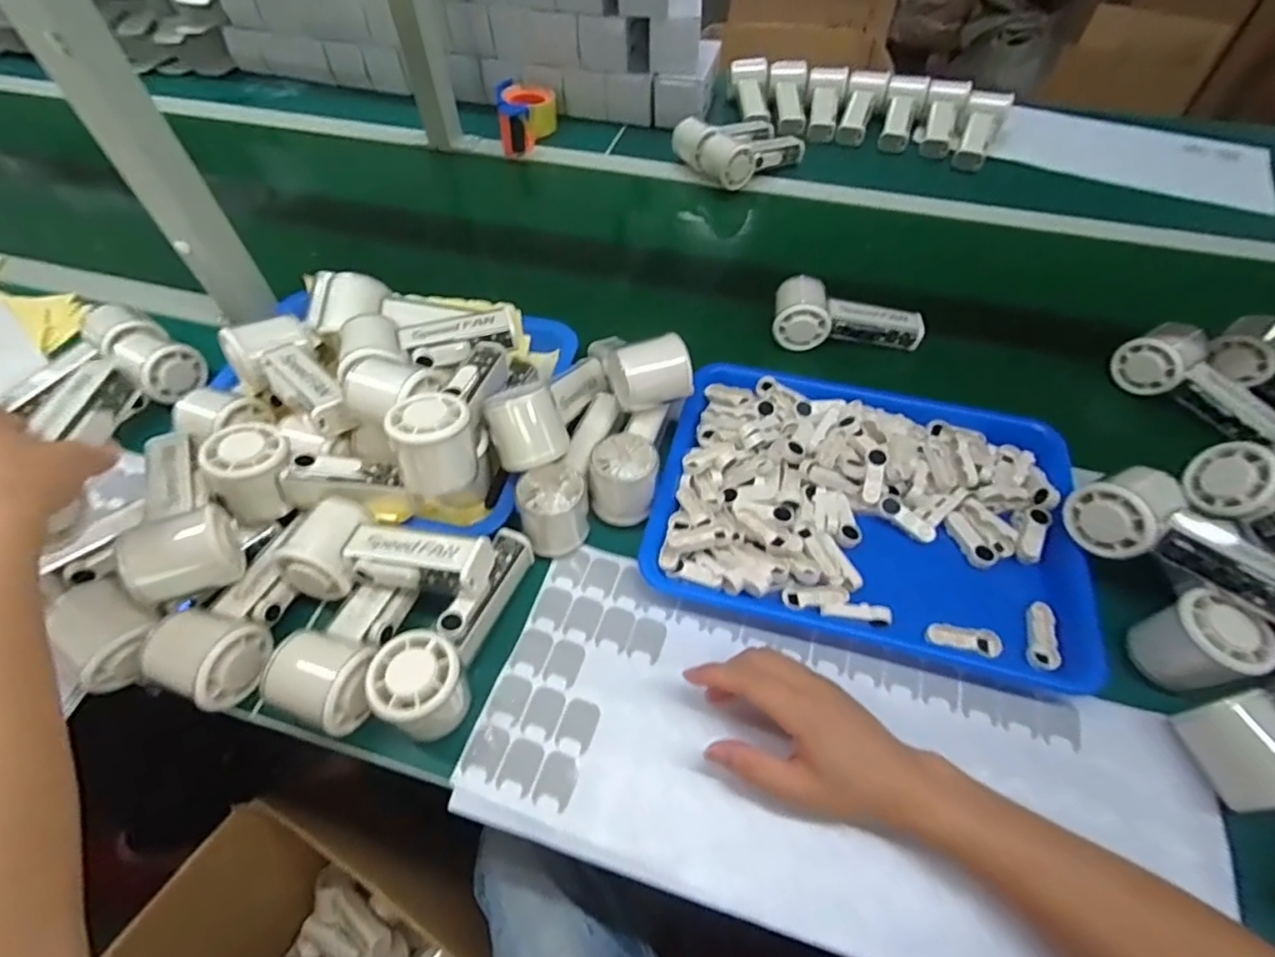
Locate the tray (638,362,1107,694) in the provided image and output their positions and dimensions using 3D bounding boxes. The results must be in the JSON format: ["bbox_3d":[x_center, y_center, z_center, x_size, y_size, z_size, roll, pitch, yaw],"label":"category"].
[{"bbox_3d":[0.191,0.019,0.495,0.336,0.037,0.252,11,55,8],"label":"tray"}]

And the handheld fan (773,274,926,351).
[{"bbox_3d":[0.224,-0.171,0.621,0.152,0.047,0.069,11,55,9],"label":"handheld fan"}]

